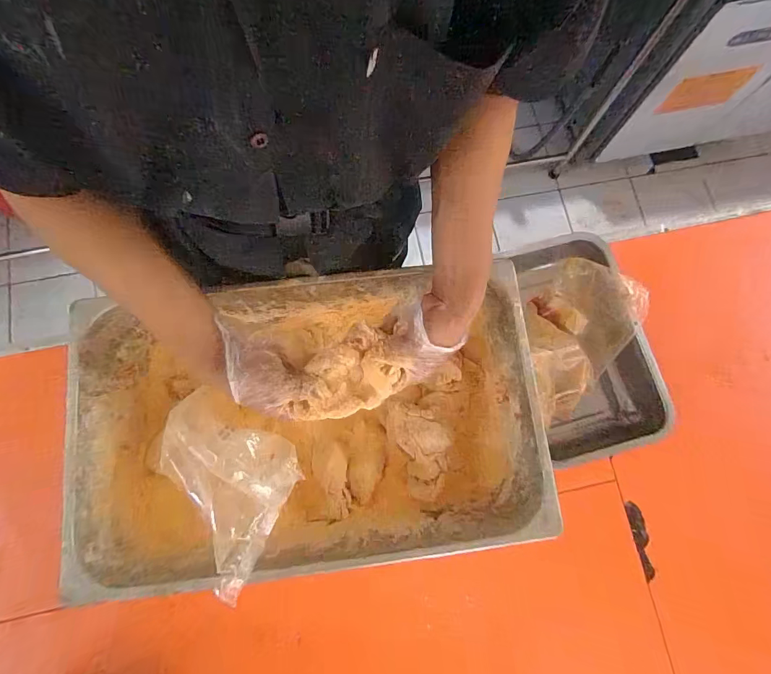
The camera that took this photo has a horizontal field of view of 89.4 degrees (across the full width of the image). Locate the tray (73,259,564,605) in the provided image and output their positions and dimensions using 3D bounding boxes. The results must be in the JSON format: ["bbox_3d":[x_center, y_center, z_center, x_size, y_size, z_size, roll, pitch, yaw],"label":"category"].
[{"bbox_3d":[-0.085,0.103,0.497,0.515,0.145,0.315,-7,79,-3],"label":"tray"}]

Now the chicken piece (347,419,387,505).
[{"bbox_3d":[-0.025,0.170,0.536,0.051,0.023,0.108,0,79,-1],"label":"chicken piece"}]

